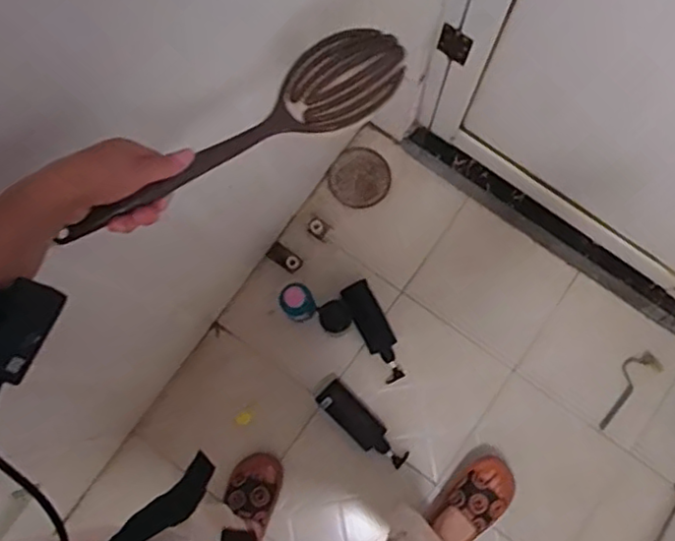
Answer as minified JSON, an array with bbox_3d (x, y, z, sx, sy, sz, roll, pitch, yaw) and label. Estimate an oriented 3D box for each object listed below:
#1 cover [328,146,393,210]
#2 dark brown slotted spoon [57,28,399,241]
[{"bbox_3d":[0.051,-0.207,1.461,0.134,0.009,0.132,-43,89,-4],"label":"cover"},{"bbox_3d":[-0.081,-0.118,0.571,0.325,0.040,0.064,-33,75,-11],"label":"dark brown slotted spoon"}]

